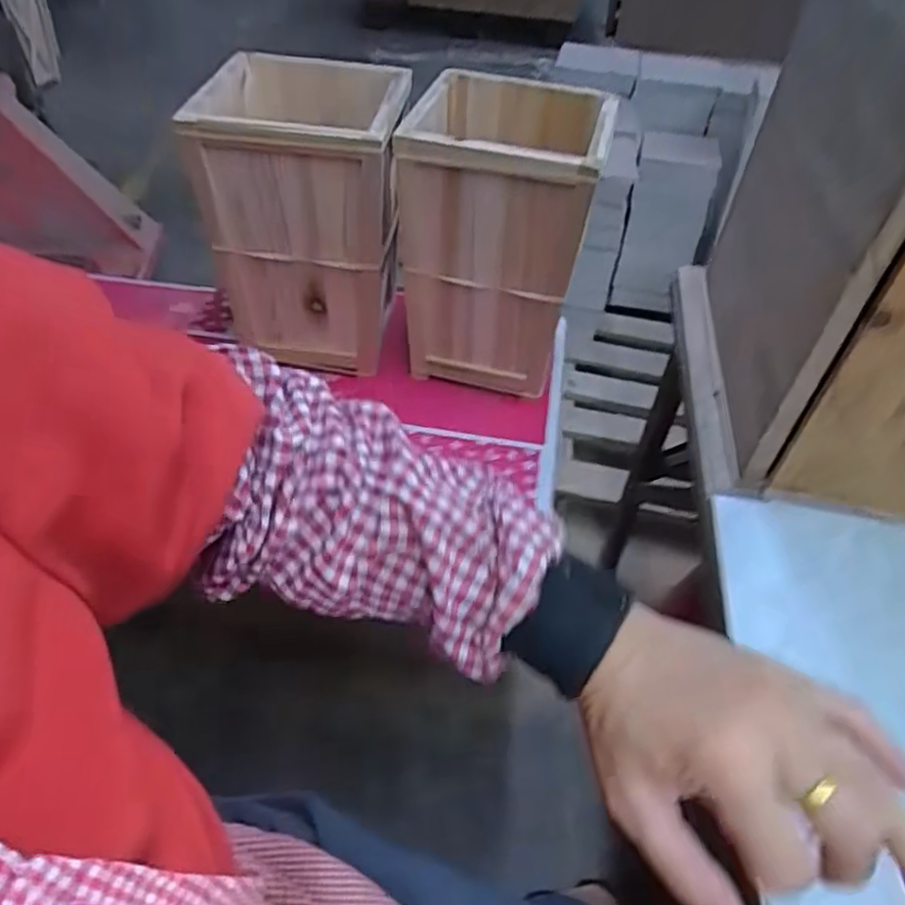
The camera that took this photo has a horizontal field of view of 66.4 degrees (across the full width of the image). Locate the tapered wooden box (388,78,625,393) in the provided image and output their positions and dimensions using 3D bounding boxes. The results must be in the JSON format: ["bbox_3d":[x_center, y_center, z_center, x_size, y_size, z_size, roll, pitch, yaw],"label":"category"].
[{"bbox_3d":[0.060,-0.306,1.000,0.264,0.366,0.282,6,45,1],"label":"tapered wooden box"}]

